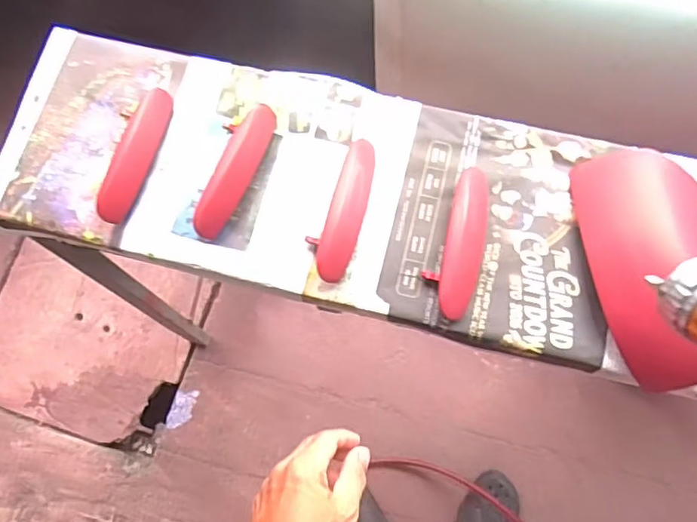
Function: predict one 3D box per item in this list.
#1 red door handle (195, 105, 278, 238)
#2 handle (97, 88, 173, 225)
[{"bbox_3d":[-0.128,-0.102,0.636,0.043,0.024,0.160,20,77,6],"label":"red door handle"},{"bbox_3d":[-0.244,-0.123,0.651,0.040,0.024,0.162,15,76,5],"label":"handle"}]

